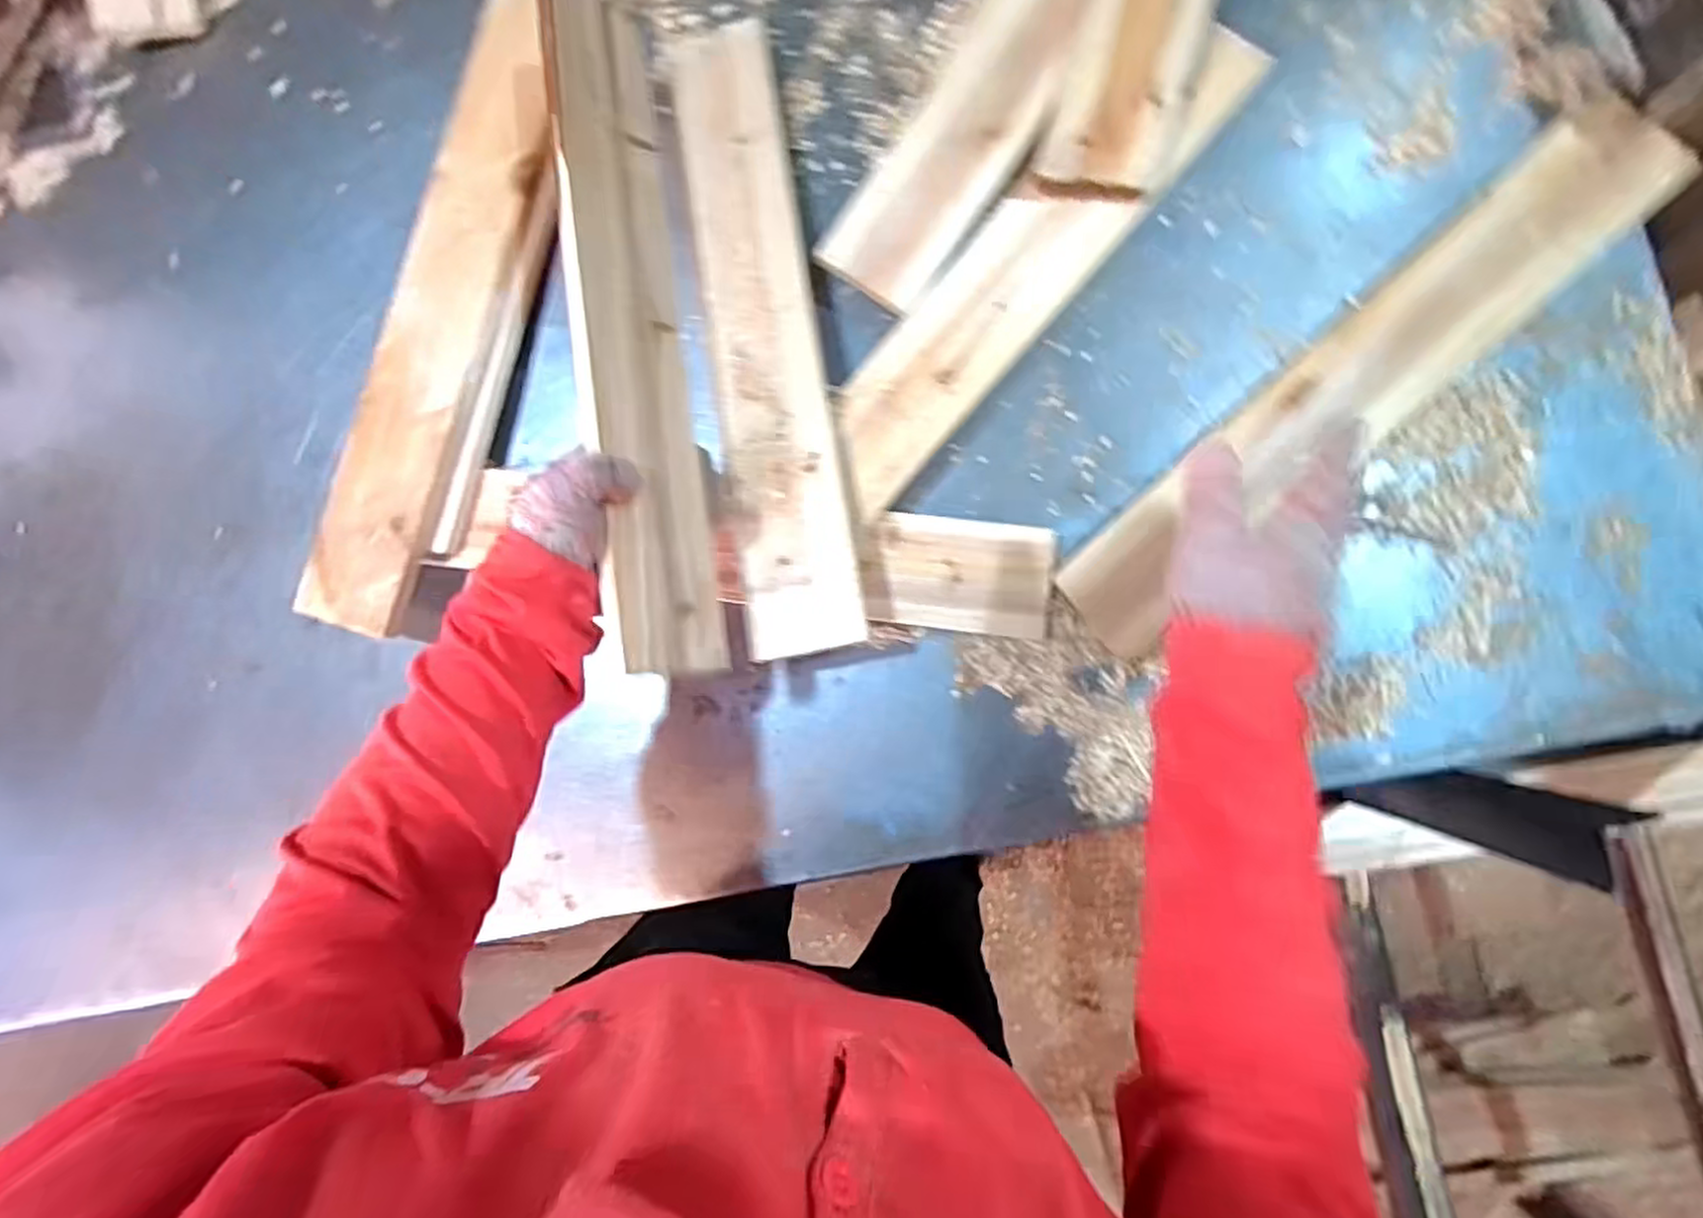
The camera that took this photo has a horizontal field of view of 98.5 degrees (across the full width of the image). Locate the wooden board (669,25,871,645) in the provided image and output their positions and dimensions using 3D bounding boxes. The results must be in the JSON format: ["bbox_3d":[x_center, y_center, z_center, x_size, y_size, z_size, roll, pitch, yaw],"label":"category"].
[{"bbox_3d":[-0.063,-0.204,0.529,0.078,0.018,0.470,-10,80,6],"label":"wooden board"}]

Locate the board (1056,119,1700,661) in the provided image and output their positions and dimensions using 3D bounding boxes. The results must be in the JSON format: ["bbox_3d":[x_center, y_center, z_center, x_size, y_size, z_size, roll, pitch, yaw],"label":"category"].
[{"bbox_3d":[0.339,-0.148,0.489,0.462,0.028,0.083,-41,83,3],"label":"board"}]

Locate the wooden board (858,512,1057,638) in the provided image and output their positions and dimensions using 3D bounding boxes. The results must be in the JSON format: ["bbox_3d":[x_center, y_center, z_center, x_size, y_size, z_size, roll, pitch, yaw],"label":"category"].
[{"bbox_3d":[0.075,-0.025,0.524,0.132,0.018,0.079,6,88,9],"label":"wooden board"}]

